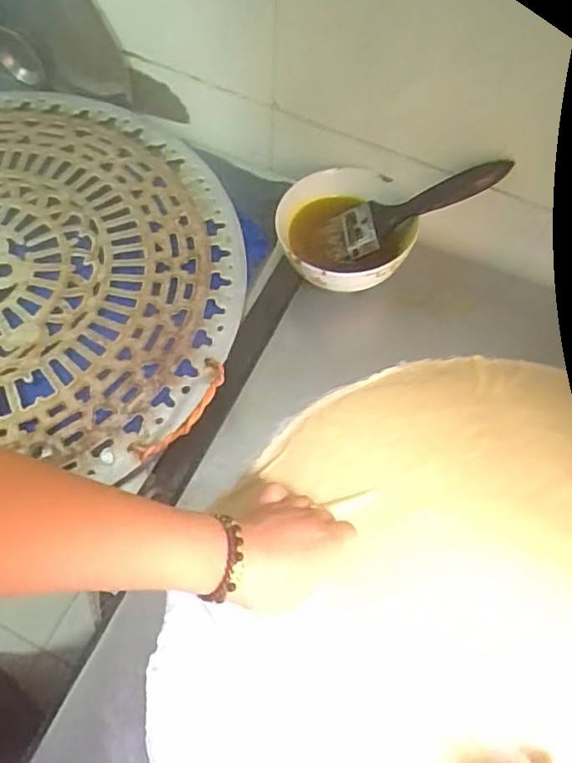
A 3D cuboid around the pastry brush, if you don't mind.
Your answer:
[{"bbox_3d":[0.117,-0.169,0.590,0.192,0.017,0.054,-21,63,18],"label":"pastry brush"}]

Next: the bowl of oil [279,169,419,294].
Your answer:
[{"bbox_3d":[0.057,-0.150,0.619,0.124,0.068,0.134,1,63,-3],"label":"bowl of oil"}]

